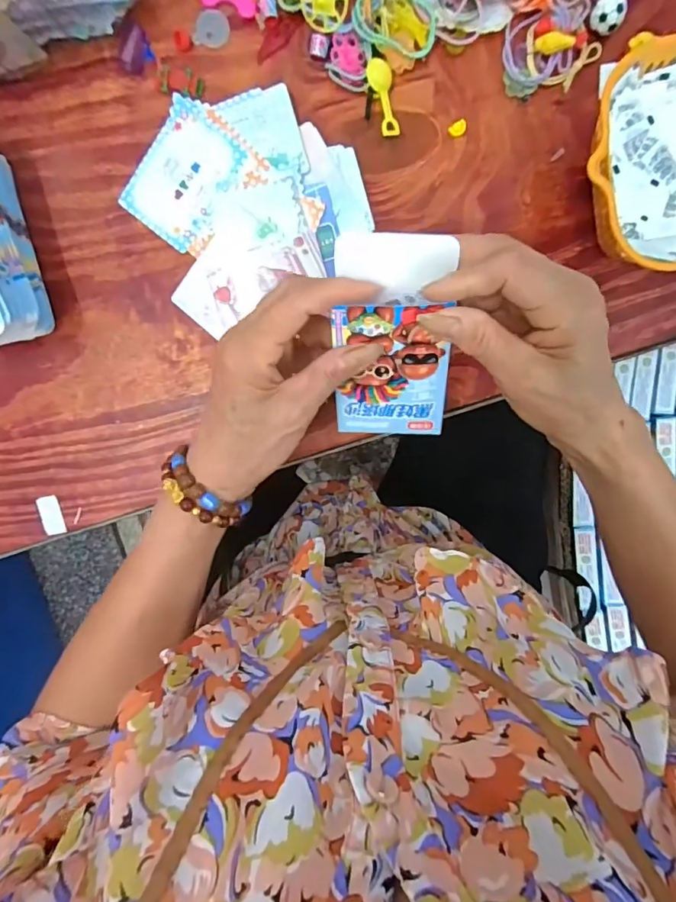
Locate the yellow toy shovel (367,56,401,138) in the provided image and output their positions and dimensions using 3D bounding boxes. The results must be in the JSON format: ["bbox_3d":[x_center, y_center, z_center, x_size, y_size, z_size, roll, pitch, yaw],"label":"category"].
[{"bbox_3d":[0.033,-0.255,0.347,0.017,0.009,0.049,-15,114,3],"label":"yellow toy shovel"}]

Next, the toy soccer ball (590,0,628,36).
[{"bbox_3d":[0.188,-0.303,0.332,0.022,0.017,0.018,33,97,-4],"label":"toy soccer ball"}]

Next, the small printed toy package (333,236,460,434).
[{"bbox_3d":[0.031,-0.058,0.271,0.063,0.021,0.119,-4,124,1],"label":"small printed toy package"}]

